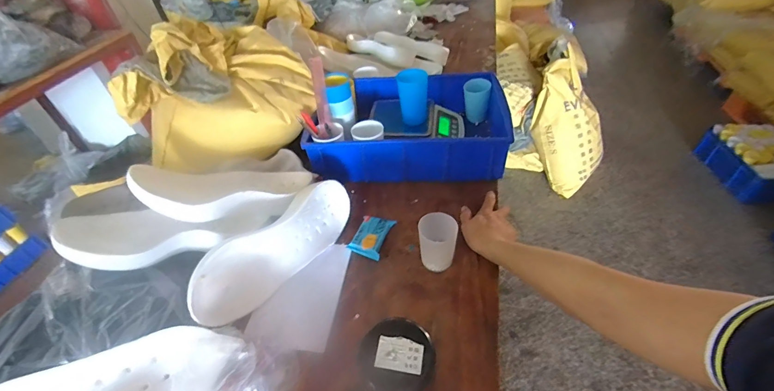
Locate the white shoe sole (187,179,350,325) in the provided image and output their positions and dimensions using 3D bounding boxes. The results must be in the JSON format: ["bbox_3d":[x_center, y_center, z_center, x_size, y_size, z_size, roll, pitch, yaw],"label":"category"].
[{"bbox_3d":[-0.179,0.084,0.577,0.045,0.113,0.296,2,30,41],"label":"white shoe sole"}]

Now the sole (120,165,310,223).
[{"bbox_3d":[-0.270,-0.015,0.608,0.282,0.052,0.104,-7,40,-30],"label":"sole"}]

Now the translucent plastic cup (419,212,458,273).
[{"bbox_3d":[0.080,0.071,0.560,0.057,0.087,0.053,3,45,9],"label":"translucent plastic cup"}]

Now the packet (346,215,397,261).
[{"bbox_3d":[-0.028,0.070,0.622,0.057,0.013,0.086,11,46,16],"label":"packet"}]

